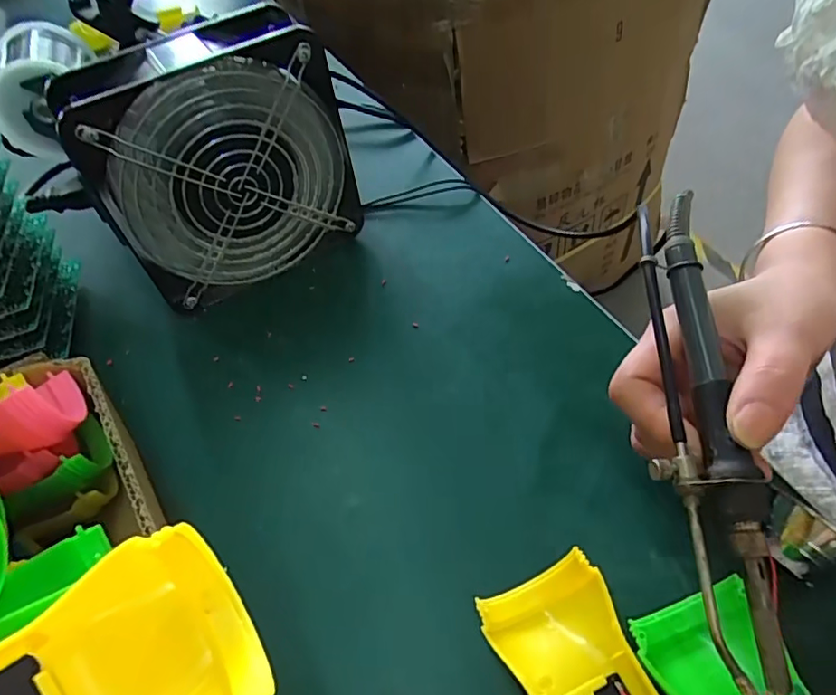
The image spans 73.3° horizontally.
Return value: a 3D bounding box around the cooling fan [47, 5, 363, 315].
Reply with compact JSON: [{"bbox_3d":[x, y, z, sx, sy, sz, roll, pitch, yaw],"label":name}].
[{"bbox_3d":[-0.118,-0.111,0.356,0.148,0.148,0.058,-25,54,-13],"label":"cooling fan"}]

